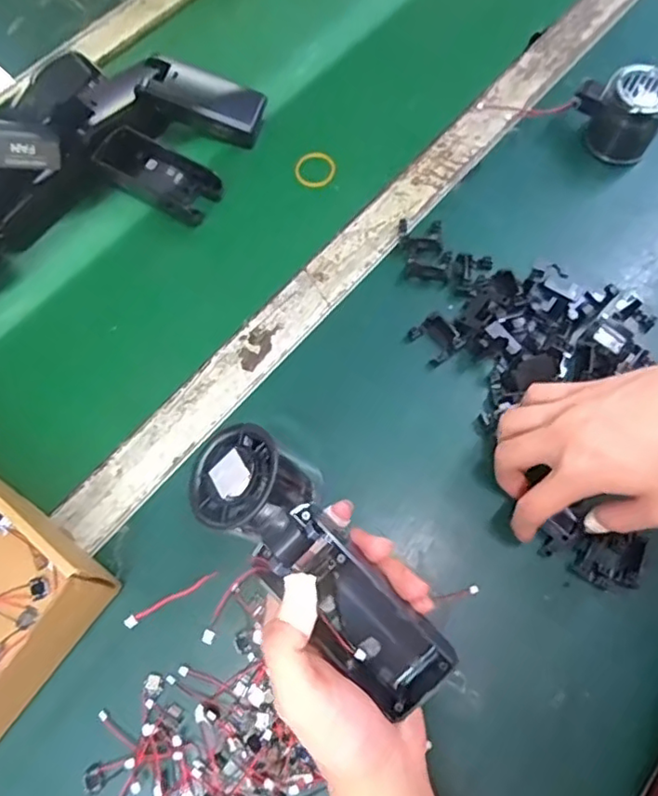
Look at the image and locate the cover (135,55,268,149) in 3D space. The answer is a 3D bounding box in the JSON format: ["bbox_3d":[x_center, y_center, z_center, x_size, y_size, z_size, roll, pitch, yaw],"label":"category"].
[{"bbox_3d":[-0.112,-0.263,0.521,0.108,0.028,0.044,19,69,-10],"label":"cover"}]

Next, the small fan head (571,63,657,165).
[{"bbox_3d":[0.249,-0.246,0.507,0.073,0.061,0.048,23,71,8],"label":"small fan head"}]

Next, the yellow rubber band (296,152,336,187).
[{"bbox_3d":[-0.012,-0.203,0.523,0.035,0.007,0.037,12,73,-2],"label":"yellow rubber band"}]

